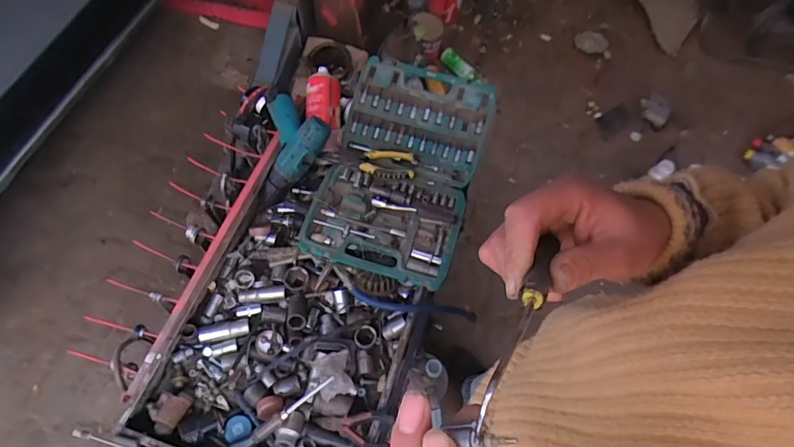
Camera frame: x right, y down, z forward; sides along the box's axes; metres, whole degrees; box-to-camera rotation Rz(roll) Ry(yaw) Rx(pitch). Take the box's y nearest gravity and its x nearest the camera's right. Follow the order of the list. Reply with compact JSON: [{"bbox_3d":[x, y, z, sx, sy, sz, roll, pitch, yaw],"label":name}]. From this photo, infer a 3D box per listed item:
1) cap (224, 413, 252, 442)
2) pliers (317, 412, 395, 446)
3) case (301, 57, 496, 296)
[{"bbox_3d":[-0.233,0.297,0.677,0.037,0.007,0.035,1,63,-2],"label":"cap"},{"bbox_3d":[-0.062,0.293,0.664,0.121,0.023,0.049,-4,60,26],"label":"pliers"},{"bbox_3d":[0.005,-0.094,0.790,0.250,0.054,0.371,17,78,5],"label":"case"}]

